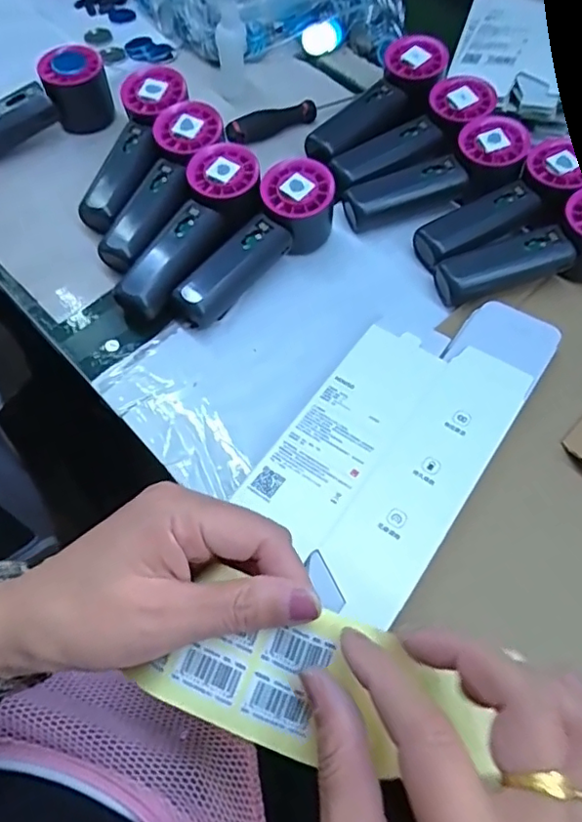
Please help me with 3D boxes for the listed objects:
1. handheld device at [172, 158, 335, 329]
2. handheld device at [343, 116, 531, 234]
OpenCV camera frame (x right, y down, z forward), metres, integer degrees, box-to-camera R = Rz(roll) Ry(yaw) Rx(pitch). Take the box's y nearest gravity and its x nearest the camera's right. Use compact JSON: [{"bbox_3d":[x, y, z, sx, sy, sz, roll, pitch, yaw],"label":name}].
[{"bbox_3d":[-0.031,-0.132,0.449,0.156,0.055,0.050,-39,70,-21],"label":"handheld device"},{"bbox_3d":[0.123,-0.199,0.490,0.160,0.037,0.056,-22,64,3],"label":"handheld device"}]

